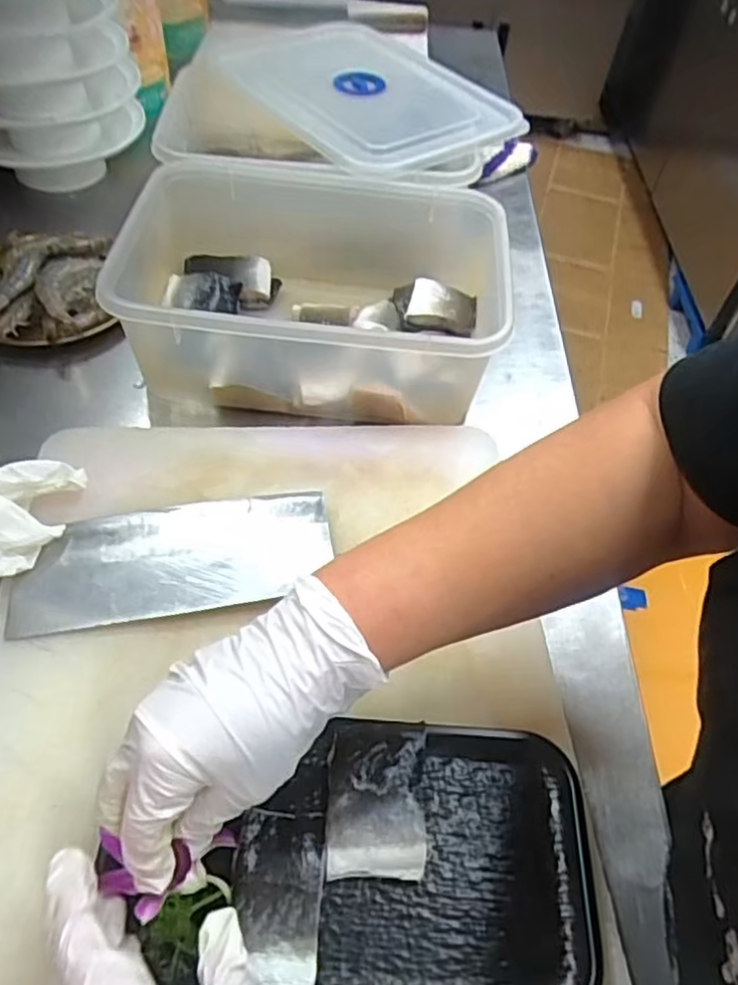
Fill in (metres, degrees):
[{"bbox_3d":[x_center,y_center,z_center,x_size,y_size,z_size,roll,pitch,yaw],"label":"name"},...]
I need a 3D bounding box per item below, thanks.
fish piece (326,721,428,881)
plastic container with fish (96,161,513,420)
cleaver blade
[{"bbox_3d":[0.004,0.155,0.352,0.048,0.016,0.073,4,52,-3],"label":"fish piece"},{"bbox_3d":[-0.037,-0.170,0.597,0.318,0.120,0.232,4,52,-2],"label":"plastic container with fish"},{"bbox_3d":[-0.127,0.042,0.453,0.200,0.007,0.082,-8,57,-7],"label":"cleaver blade"}]

